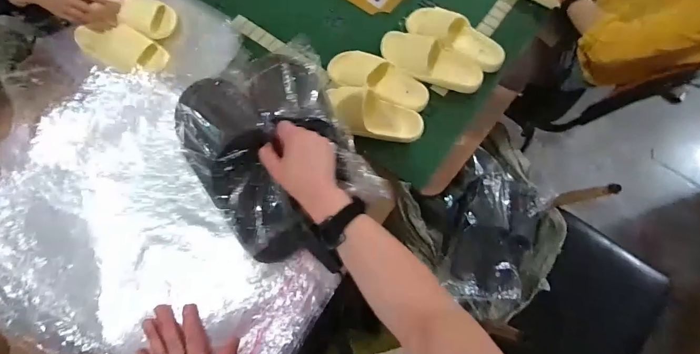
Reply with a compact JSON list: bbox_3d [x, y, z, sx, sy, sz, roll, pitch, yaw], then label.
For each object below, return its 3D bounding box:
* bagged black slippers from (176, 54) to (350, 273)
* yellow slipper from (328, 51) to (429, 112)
[{"bbox_3d":[-0.109,-0.027,0.508,0.209,0.076,0.310,-18,76,-4],"label":"bagged black slippers"},{"bbox_3d":[0.068,-0.236,0.874,0.253,0.061,0.108,18,76,5],"label":"yellow slipper"}]

